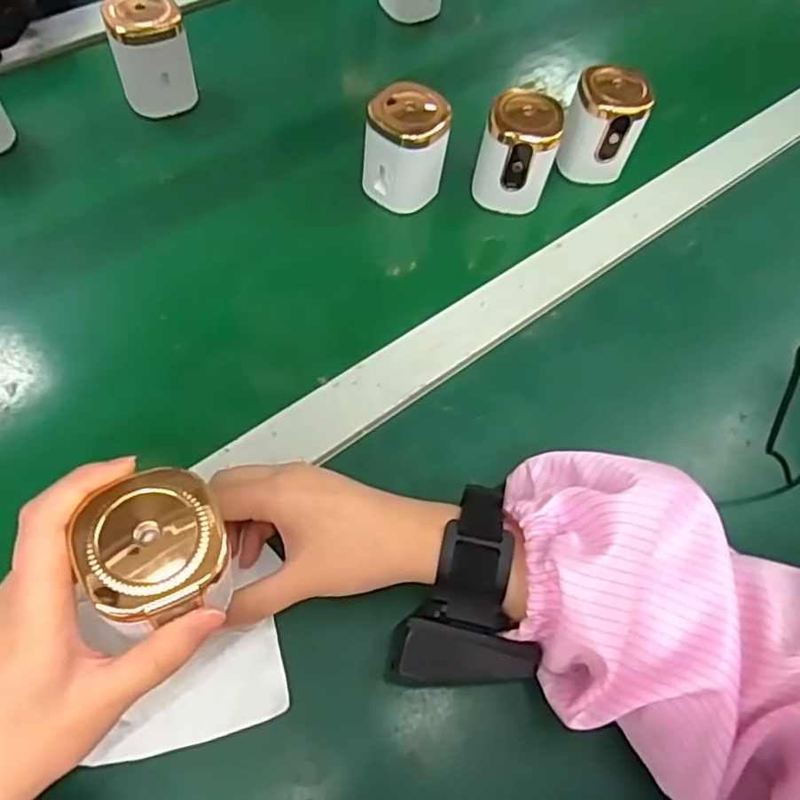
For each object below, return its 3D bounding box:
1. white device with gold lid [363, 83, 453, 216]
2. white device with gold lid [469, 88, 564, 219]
[{"bbox_3d":[0.003,-0.184,0.491,0.046,0.088,0.050,38,65,15],"label":"white device with gold lid"},{"bbox_3d":[0.087,-0.182,0.494,0.055,0.082,0.049,13,61,2],"label":"white device with gold lid"}]

